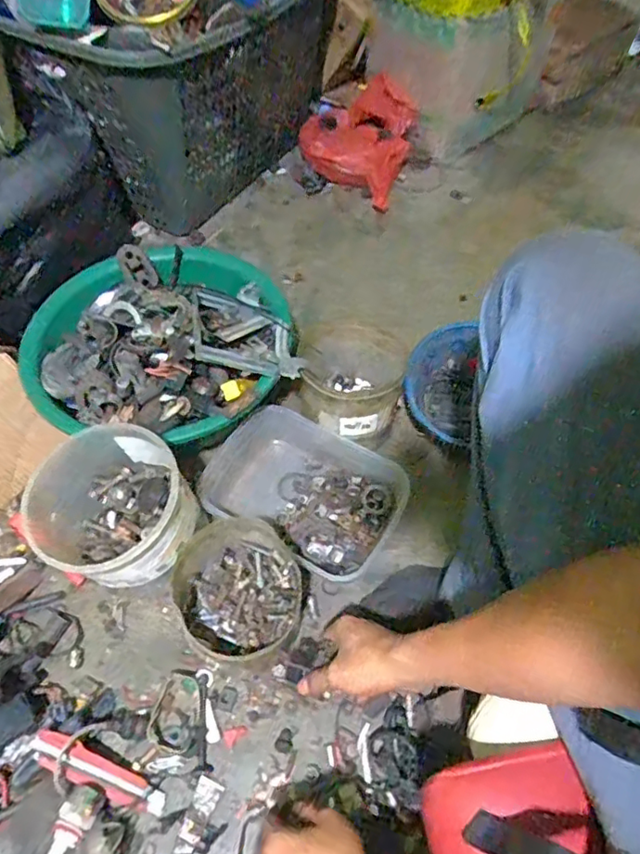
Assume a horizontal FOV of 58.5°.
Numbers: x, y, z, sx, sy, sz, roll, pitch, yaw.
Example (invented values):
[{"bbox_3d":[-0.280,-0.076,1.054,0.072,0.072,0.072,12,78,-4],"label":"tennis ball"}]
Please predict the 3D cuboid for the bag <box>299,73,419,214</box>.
[{"bbox_3d":[0.079,-0.590,1.163,0.212,0.115,0.297,11,57,8],"label":"bag"}]

